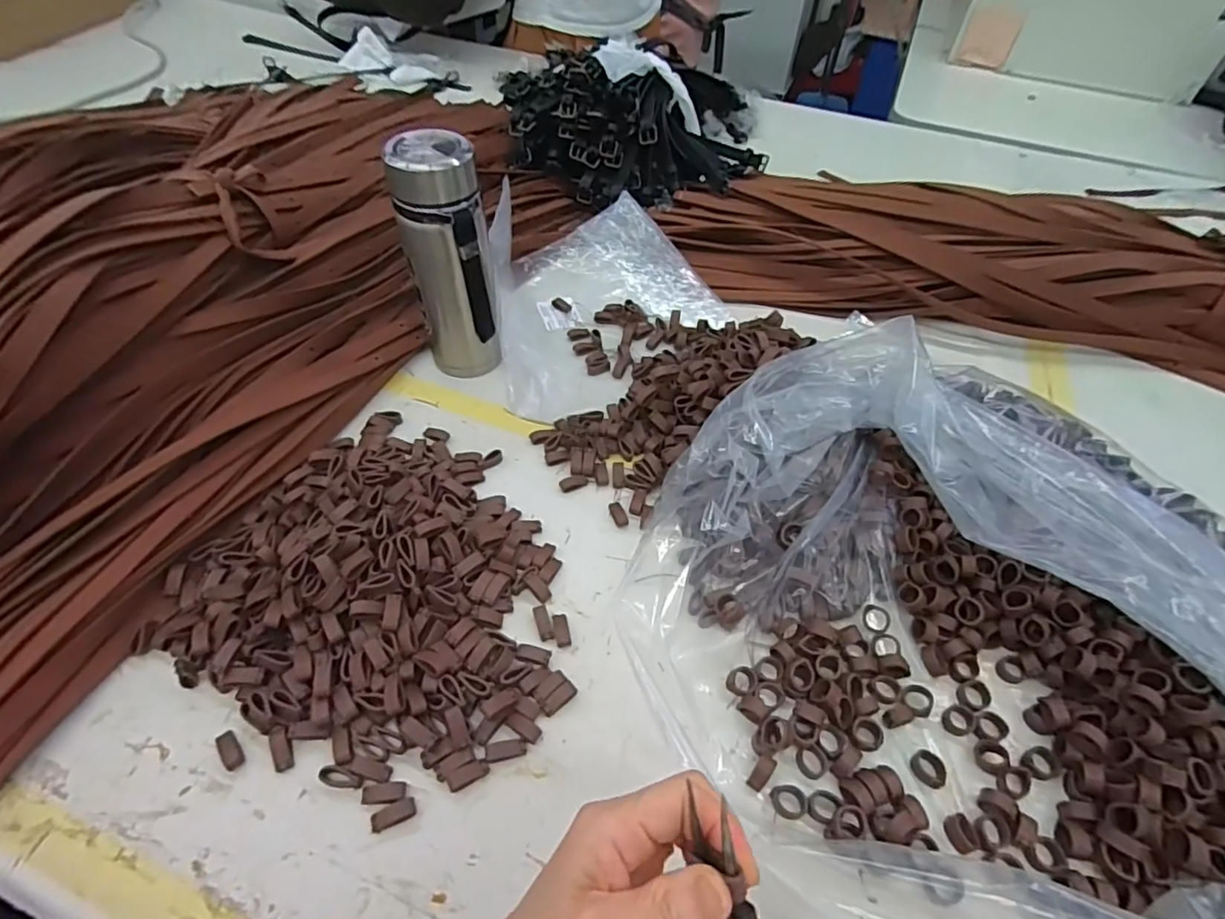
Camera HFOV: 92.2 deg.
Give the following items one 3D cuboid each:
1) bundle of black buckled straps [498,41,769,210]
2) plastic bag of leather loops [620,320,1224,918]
[{"bbox_3d":[0.029,-0.420,0.753,0.317,0.119,0.198,-7,52,-8],"label":"bundle of black buckled straps"},{"bbox_3d":[0.209,0.093,0.352,0.388,0.121,0.284,18,53,12],"label":"plastic bag of leather loops"}]

